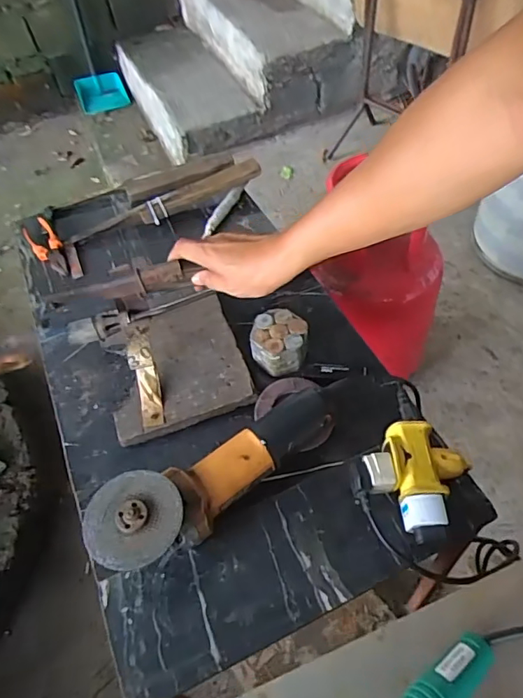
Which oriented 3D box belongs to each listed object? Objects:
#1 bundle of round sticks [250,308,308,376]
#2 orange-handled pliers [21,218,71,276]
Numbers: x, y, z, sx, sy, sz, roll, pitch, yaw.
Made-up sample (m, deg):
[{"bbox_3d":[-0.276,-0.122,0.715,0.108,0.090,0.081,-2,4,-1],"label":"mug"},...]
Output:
[{"bbox_3d":[0.024,-0.011,0.664,0.072,0.046,0.081,3,52,7],"label":"bundle of round sticks"},{"bbox_3d":[-0.354,-0.168,0.838,0.044,0.012,0.141,-39,62,-4],"label":"orange-handled pliers"}]

